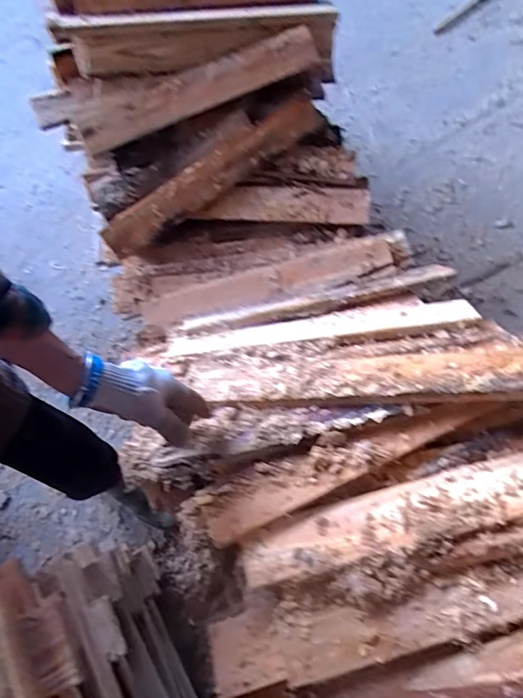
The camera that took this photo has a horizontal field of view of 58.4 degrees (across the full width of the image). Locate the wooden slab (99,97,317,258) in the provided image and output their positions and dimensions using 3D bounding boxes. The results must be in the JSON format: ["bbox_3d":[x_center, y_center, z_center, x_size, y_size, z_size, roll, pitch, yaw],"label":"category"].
[{"bbox_3d":[-0.104,-0.348,0.945,0.491,0.025,0.081,-35,97,3],"label":"wooden slab"}]

